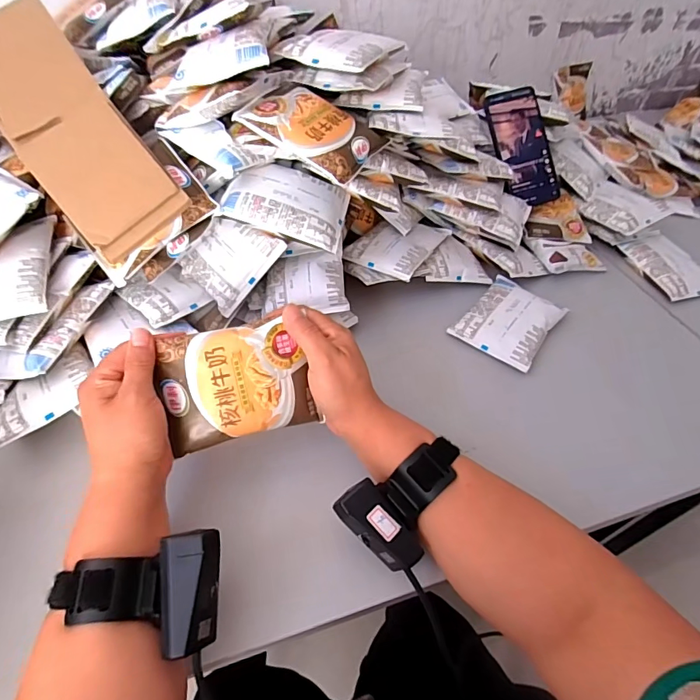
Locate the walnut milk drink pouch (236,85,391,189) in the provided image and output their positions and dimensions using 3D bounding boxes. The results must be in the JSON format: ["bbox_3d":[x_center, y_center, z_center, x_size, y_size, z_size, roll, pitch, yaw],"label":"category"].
[{"bbox_3d":[-0.036,-0.222,0.432,0.127,0.024,0.094,32,63,2],"label":"walnut milk drink pouch"}]

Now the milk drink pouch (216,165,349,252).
[{"bbox_3d":[-0.066,-0.158,0.467,0.125,0.024,0.088,18,62,-9],"label":"milk drink pouch"}]

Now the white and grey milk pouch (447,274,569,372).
[{"bbox_3d":[0.195,-0.040,0.529,0.097,0.018,0.124,34,55,24],"label":"white and grey milk pouch"}]

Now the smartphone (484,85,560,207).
[{"bbox_3d":[0.250,-0.292,0.627,0.080,0.012,0.161,-17,94,-9],"label":"smartphone"}]

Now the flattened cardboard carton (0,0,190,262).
[{"bbox_3d":[-0.284,-0.224,0.434,0.102,0.013,0.275,-37,85,-5],"label":"flattened cardboard carton"}]

